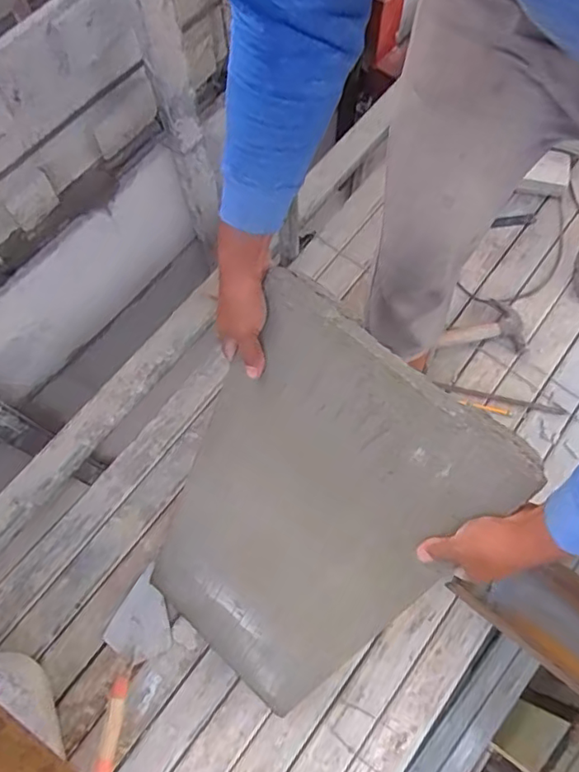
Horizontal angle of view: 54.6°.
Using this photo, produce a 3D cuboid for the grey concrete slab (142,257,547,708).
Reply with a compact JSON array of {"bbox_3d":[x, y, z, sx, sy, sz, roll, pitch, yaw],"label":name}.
[{"bbox_3d":[-0.017,0.227,0.800,0.338,0.739,0.034,42,43,15],"label":"grey concrete slab"}]

